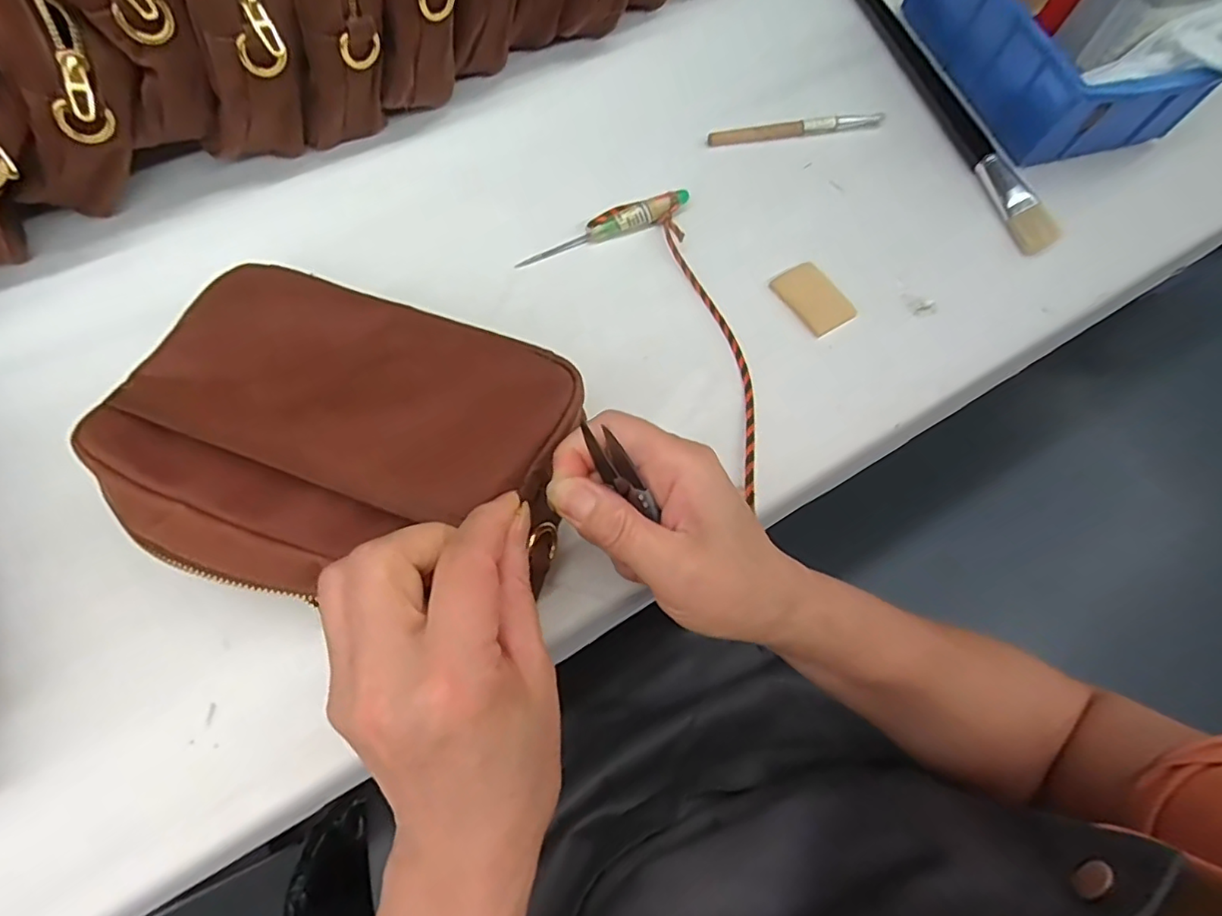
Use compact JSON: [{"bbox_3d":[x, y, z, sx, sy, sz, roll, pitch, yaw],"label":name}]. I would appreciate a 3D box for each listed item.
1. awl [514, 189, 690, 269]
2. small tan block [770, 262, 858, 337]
[{"bbox_3d":[-0.003,-0.144,0.374,0.113,0.012,0.016,-21,69,-12],"label":"awl"},{"bbox_3d":[0.123,-0.097,0.369,0.031,0.005,0.045,-31,81,-6],"label":"small tan block"}]

